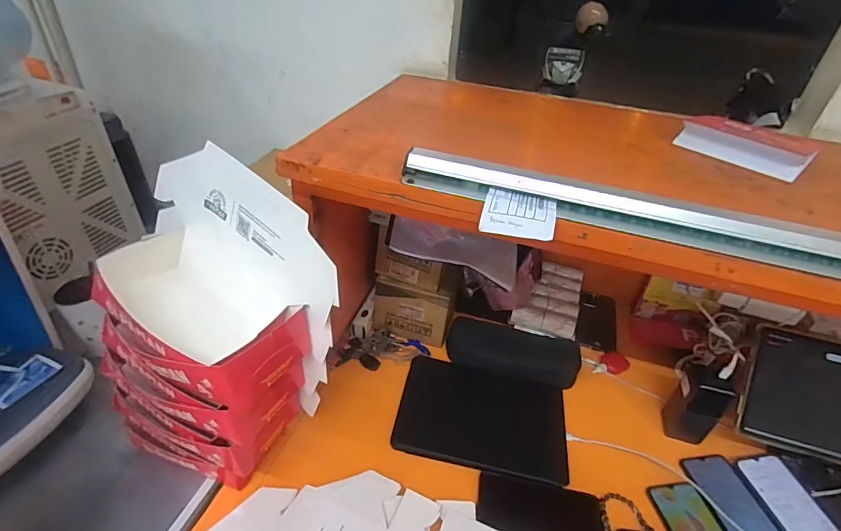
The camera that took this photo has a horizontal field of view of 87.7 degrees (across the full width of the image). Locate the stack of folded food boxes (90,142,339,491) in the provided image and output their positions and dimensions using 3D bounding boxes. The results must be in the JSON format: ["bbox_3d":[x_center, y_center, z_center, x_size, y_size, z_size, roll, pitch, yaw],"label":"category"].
[{"bbox_3d":[-0.243,0.077,0.526,0.266,0.326,0.204,17,38,17],"label":"stack of folded food boxes"}]

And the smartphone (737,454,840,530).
[{"bbox_3d":[0.520,0.340,0.596,0.079,0.009,0.161,-2,37,-9],"label":"smartphone"}]

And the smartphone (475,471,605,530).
[{"bbox_3d":[0.161,0.334,0.592,0.165,0.015,0.081,8,36,5],"label":"smartphone"}]

